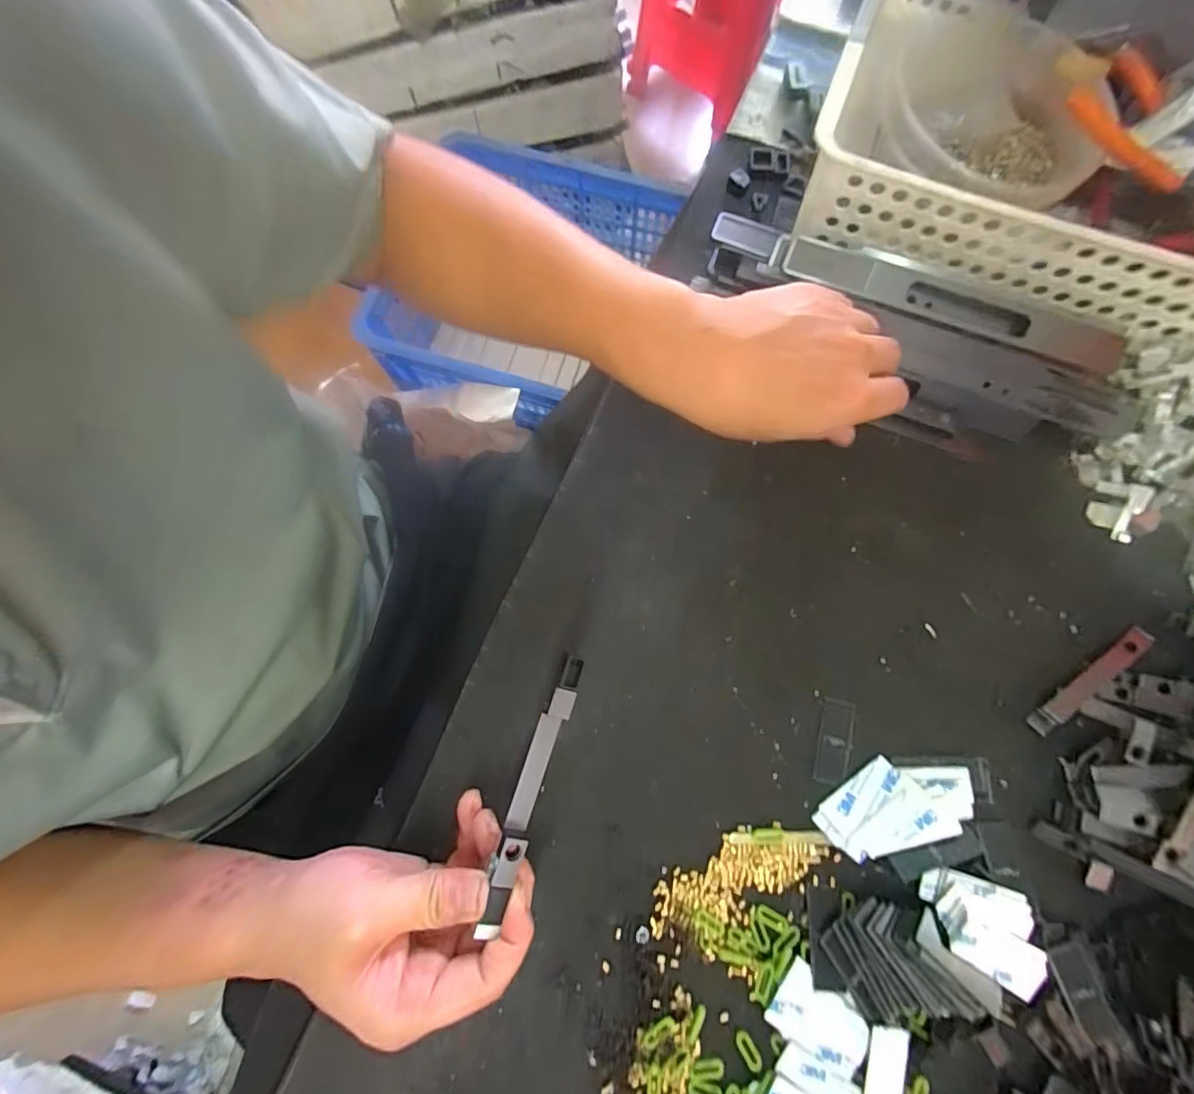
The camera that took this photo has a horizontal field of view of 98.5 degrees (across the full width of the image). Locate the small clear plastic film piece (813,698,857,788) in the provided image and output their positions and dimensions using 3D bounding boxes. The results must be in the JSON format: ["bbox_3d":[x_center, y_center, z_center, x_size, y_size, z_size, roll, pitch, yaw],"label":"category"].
[{"bbox_3d":[0.148,0.121,0.319,0.020,0.004,0.051,15,78,5],"label":"small clear plastic film piece"}]

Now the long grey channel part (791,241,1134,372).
[{"bbox_3d":[0.221,-0.155,0.326,0.201,0.015,0.029,23,79,6],"label":"long grey channel part"}]

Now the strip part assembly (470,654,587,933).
[{"bbox_3d":[-0.033,0.123,0.265,0.014,0.017,0.135,18,84,5],"label":"strip part assembly"}]

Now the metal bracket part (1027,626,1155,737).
[{"bbox_3d":[0.311,0.083,0.323,0.097,0.006,0.014,-36,79,-7],"label":"metal bracket part"}]

